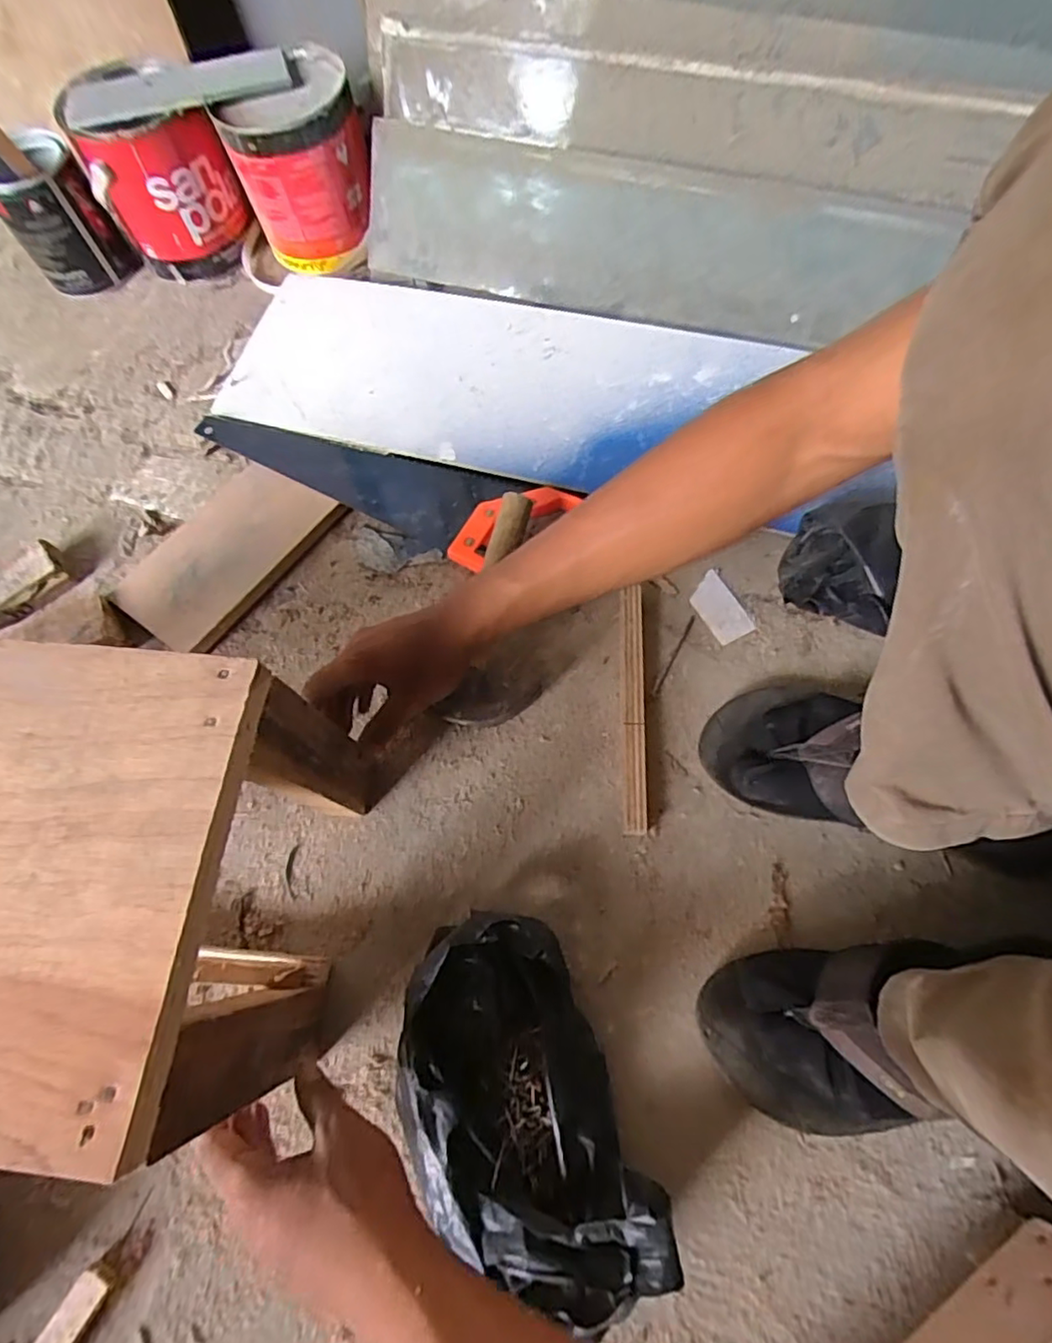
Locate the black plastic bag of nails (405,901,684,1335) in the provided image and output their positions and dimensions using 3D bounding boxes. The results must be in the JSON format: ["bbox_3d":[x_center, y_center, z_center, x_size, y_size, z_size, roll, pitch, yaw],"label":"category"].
[{"bbox_3d":[-0.013,0.281,0.398,0.138,0.069,0.223,-23,69,-9],"label":"black plastic bag of nails"}]

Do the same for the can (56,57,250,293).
[{"bbox_3d":[-0.410,-0.557,0.697,0.148,0.162,0.117,-22,69,-9],"label":"can"}]

